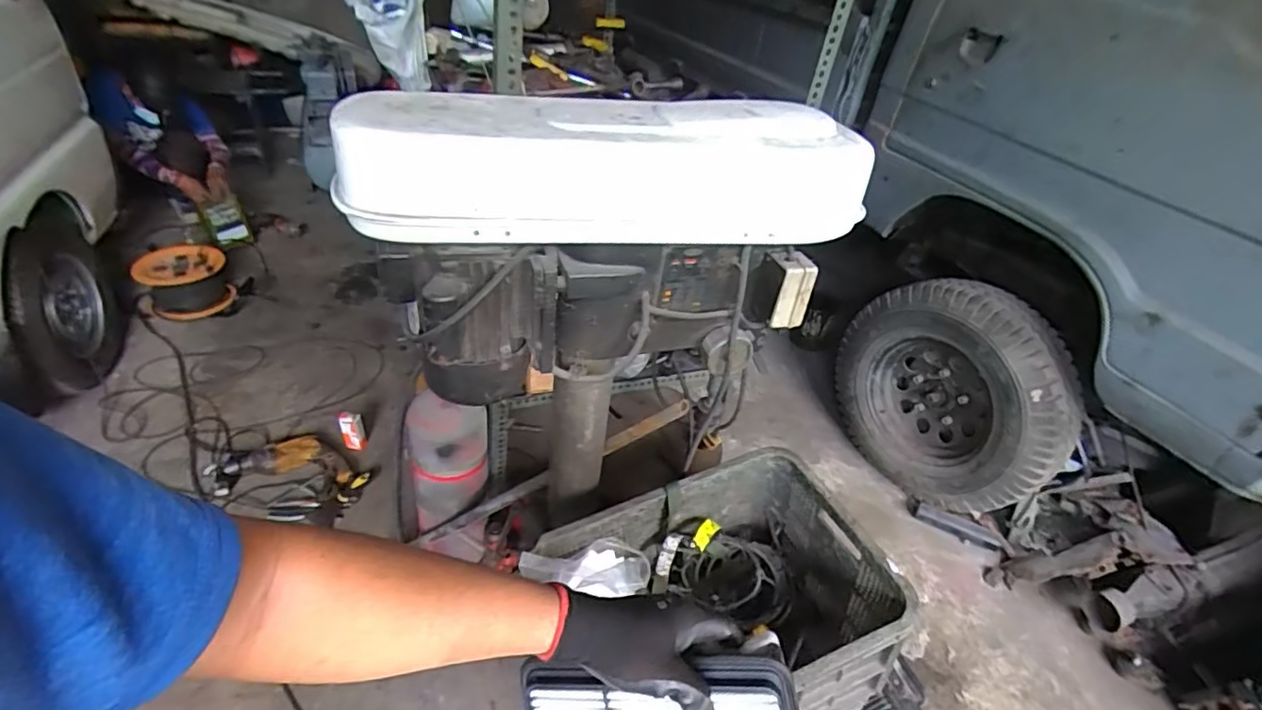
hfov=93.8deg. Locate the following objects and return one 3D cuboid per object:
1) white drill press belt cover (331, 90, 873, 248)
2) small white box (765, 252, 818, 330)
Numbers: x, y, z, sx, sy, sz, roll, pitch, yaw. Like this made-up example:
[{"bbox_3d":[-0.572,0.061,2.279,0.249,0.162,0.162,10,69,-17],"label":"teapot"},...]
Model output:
[{"bbox_3d":[-0.015,-0.234,0.747,0.651,0.141,0.153,-5,37,-17],"label":"white drill press belt cover"},{"bbox_3d":[0.234,-0.098,0.885,0.058,0.104,0.051,-6,37,-19],"label":"small white box"}]

